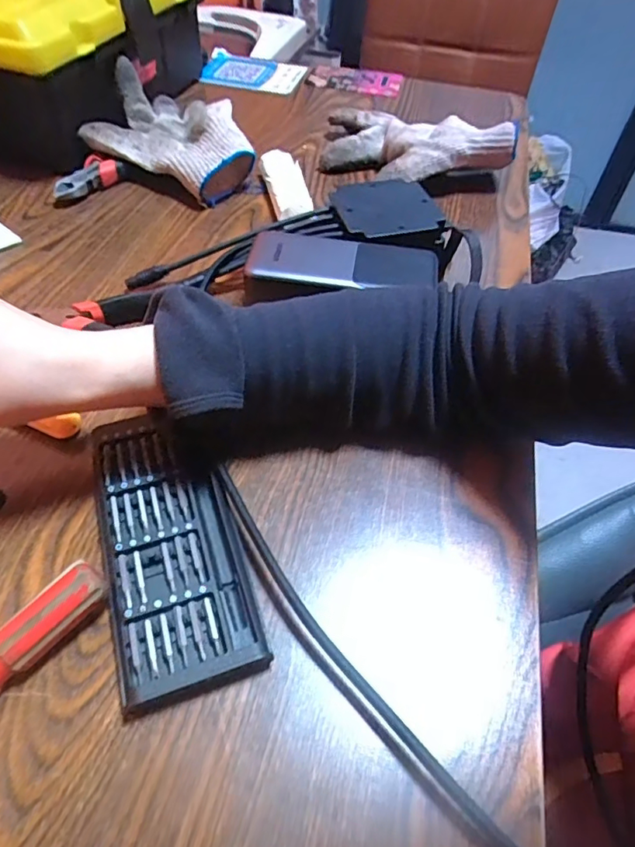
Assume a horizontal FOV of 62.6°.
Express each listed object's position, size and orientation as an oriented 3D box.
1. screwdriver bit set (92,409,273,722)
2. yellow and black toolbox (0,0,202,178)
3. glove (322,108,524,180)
[{"bbox_3d":[-0.076,0.059,0.270,0.064,0.020,0.152,-15,54,-15],"label":"screwdriver bit set"},{"bbox_3d":[-0.237,-0.393,0.526,0.130,0.174,0.287,17,53,9],"label":"yellow and black toolbox"},{"bbox_3d":[0.085,-0.271,0.510,0.194,0.057,0.098,24,54,14],"label":"glove"}]

